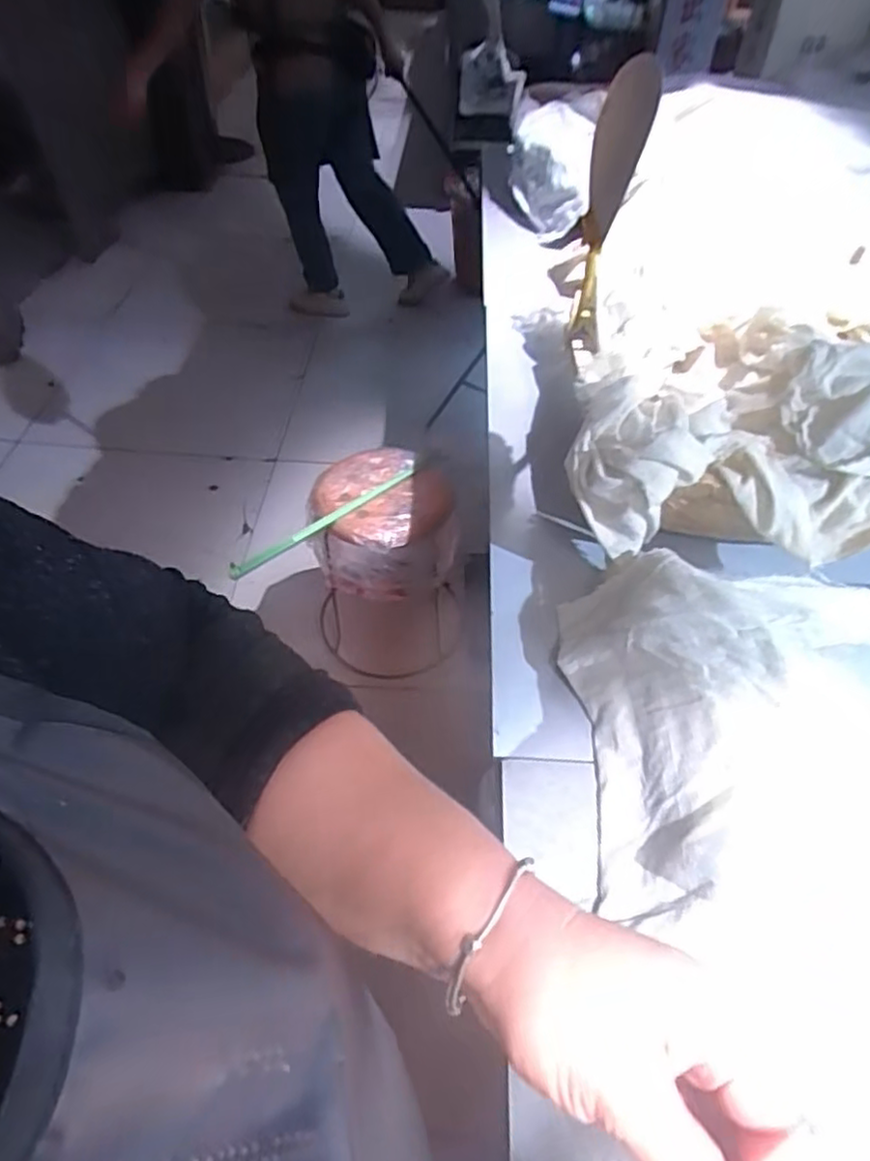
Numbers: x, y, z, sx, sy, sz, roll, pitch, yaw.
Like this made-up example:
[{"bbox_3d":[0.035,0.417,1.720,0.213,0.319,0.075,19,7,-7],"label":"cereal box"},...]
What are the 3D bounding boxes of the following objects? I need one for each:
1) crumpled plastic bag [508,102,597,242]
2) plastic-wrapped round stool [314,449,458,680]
[{"bbox_3d":[0.198,-0.710,1.208,0.114,0.187,0.135,-2,48,-3],"label":"crumpled plastic bag"},{"bbox_3d":[-0.117,-0.042,1.625,0.299,0.455,0.303,-3,48,-3],"label":"plastic-wrapped round stool"}]

